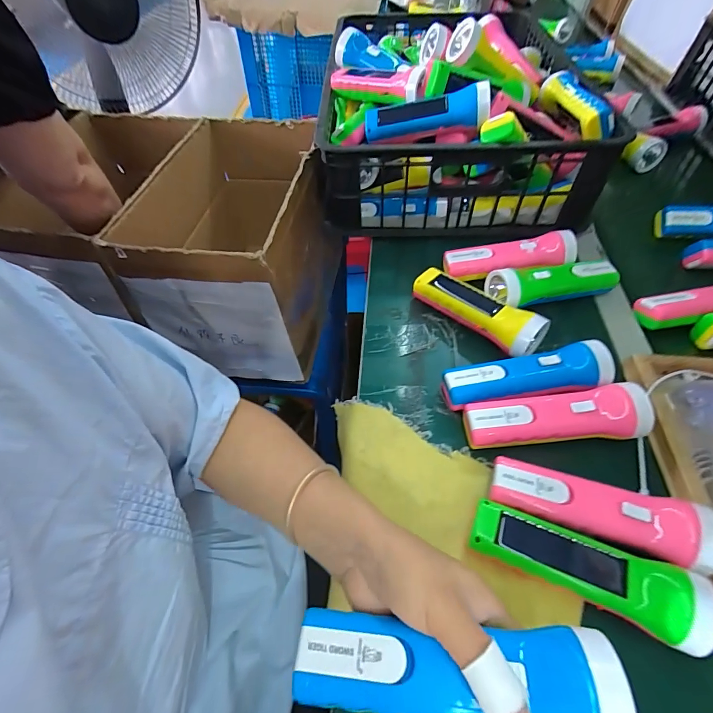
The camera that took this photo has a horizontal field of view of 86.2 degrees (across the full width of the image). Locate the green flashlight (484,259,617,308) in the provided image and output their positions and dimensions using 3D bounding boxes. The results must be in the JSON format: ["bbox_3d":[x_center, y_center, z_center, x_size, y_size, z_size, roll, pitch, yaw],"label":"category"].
[{"bbox_3d":[0.245,-0.095,0.473,0.159,0.042,0.046,-10,55,-7],"label":"green flashlight"}]

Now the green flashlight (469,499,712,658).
[{"bbox_3d":[0.171,0.164,0.295,0.162,0.043,0.051,17,57,15],"label":"green flashlight"}]

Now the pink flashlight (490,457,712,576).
[{"bbox_3d":[0.196,0.129,0.317,0.161,0.041,0.049,14,56,13],"label":"pink flashlight"}]

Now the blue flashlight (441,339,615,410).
[{"bbox_3d":[0.175,0.024,0.400,0.165,0.047,0.046,-5,54,-1],"label":"blue flashlight"}]

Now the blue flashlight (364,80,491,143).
[{"bbox_3d":[0.092,-0.326,0.507,0.161,0.051,0.043,3,55,8],"label":"blue flashlight"}]

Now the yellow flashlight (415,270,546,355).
[{"bbox_3d":[0.143,-0.057,0.457,0.041,0.050,0.162,-36,62,-23],"label":"yellow flashlight"}]

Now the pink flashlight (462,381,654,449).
[{"bbox_3d":[0.191,0.058,0.372,0.168,0.040,0.050,-2,54,2],"label":"pink flashlight"}]

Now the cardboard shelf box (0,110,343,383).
[{"bbox_3d":[-0.275,-0.204,0.650,0.464,0.250,0.359,11,55,7],"label":"cardboard shelf box"}]

